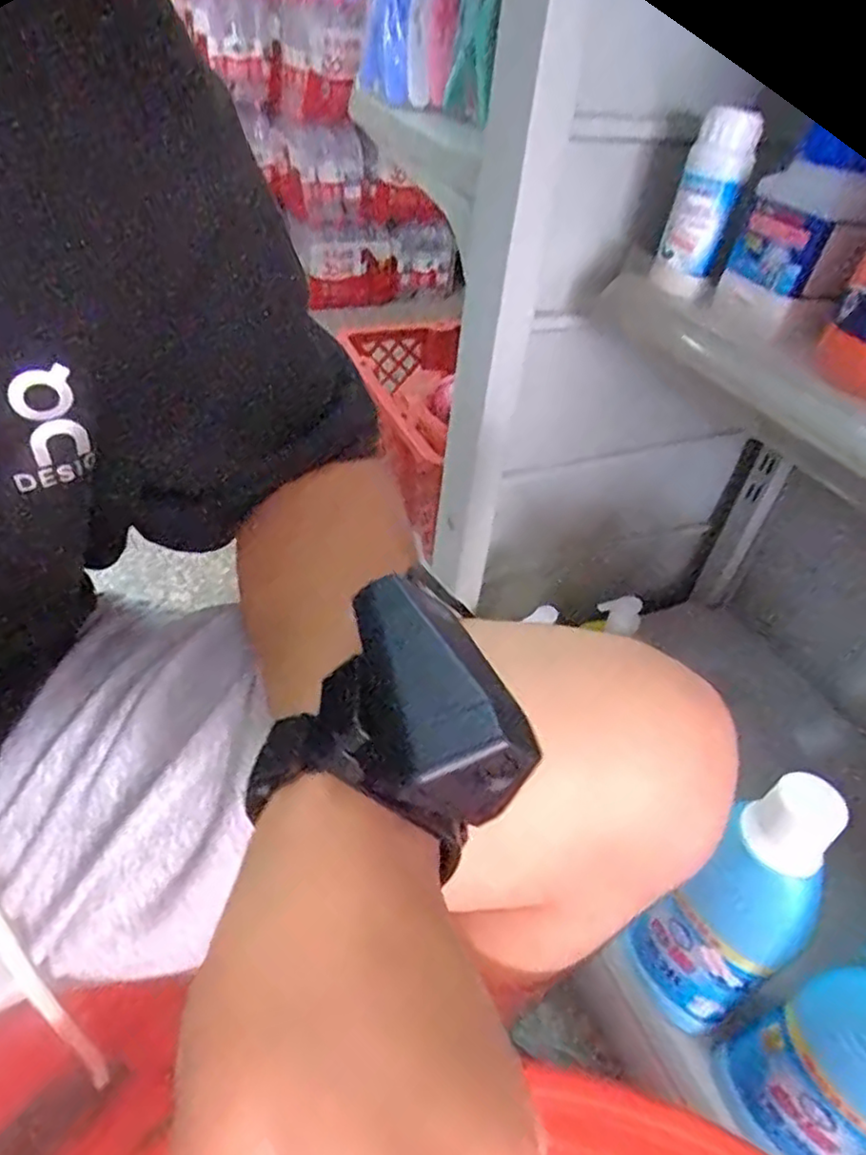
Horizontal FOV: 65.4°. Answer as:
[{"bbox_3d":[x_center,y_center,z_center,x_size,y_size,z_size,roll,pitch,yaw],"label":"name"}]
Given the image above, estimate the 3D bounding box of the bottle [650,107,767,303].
[{"bbox_3d":[0.174,-0.240,0.436,0.038,0.105,0.036,15,42,10],"label":"bottle"}]

